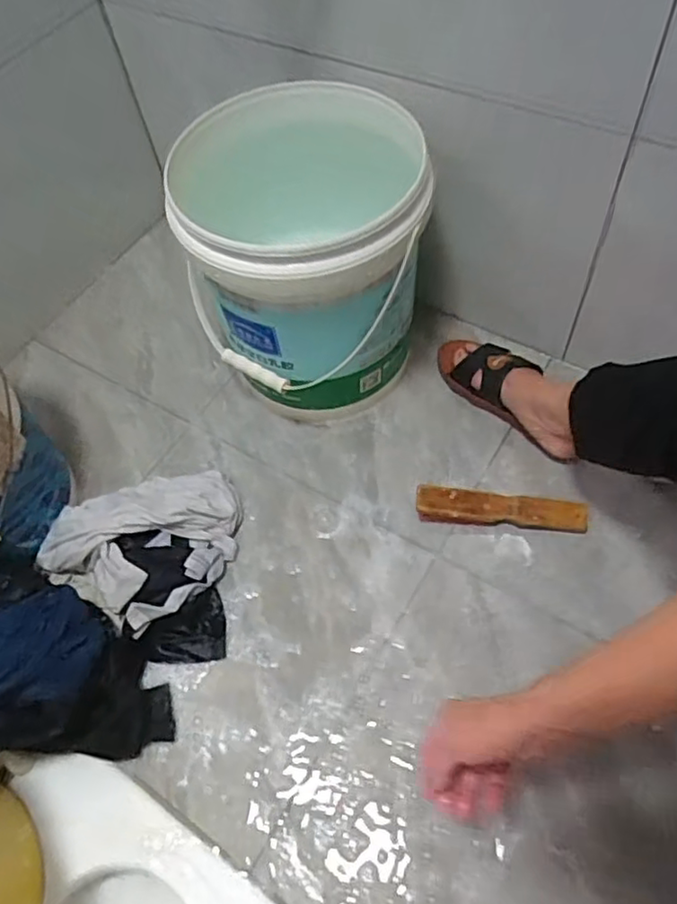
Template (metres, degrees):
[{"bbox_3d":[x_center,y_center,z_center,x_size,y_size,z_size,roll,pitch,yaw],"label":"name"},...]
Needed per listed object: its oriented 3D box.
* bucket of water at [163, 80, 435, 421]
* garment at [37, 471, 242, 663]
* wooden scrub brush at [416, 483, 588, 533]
[{"bbox_3d":[-0.039,-0.245,0.860,0.279,0.344,0.302,-2,57,4],"label":"bucket of water"},{"bbox_3d":[-0.247,0.126,0.806,0.222,0.083,0.226,1,59,5],"label":"garment"},{"bbox_3d":[0.208,0.070,0.831,0.213,0.033,0.044,6,60,8],"label":"wooden scrub brush"}]

